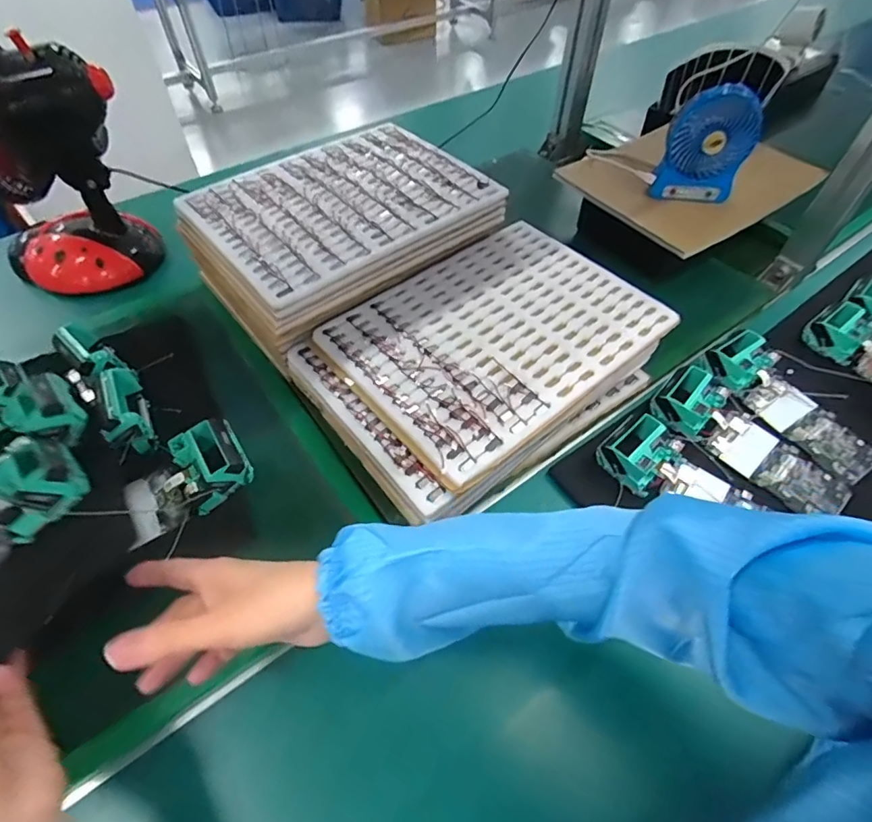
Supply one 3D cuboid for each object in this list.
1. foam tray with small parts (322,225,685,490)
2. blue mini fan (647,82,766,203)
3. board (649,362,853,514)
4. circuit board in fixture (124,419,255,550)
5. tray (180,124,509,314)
[{"bbox_3d":[0.062,-0.089,0.523,0.313,0.020,0.241,-32,59,-23],"label":"foam tray with small parts"},{"bbox_3d":[0.353,-0.345,0.641,0.105,0.132,0.036,6,54,2],"label":"blue mini fan"},{"bbox_3d":[0.333,0.026,0.515,0.199,0.037,0.081,39,61,23],"label":"board"},{"bbox_3d":[-0.236,0.065,0.460,0.115,0.050,0.069,-29,60,-21],"label":"circuit board in fixture"},{"bbox_3d":[-0.115,-0.250,0.585,0.309,0.026,0.240,-34,60,-24],"label":"tray"}]

